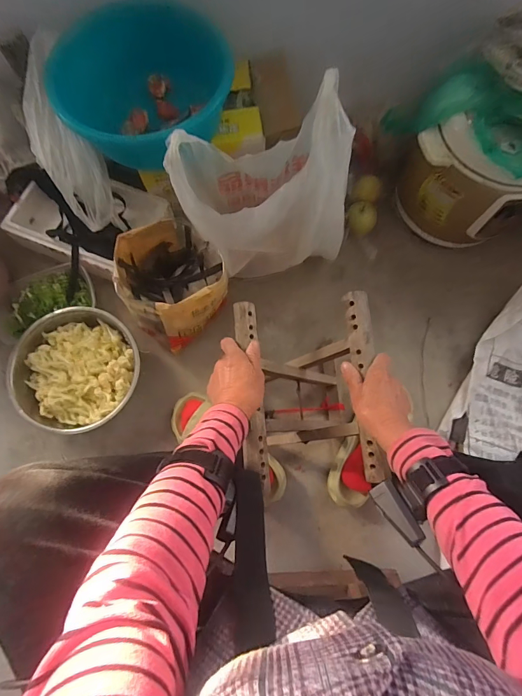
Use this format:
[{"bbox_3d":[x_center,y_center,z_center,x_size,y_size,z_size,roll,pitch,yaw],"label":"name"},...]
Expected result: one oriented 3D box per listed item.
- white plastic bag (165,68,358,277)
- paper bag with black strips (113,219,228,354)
[{"bbox_3d":[0.008,-0.285,0.673,0.310,0.335,0.166,-12,74,-5],"label":"white plastic bag"},{"bbox_3d":[-0.171,-0.120,0.727,0.185,0.186,0.175,-31,77,-10],"label":"paper bag with black strips"}]

